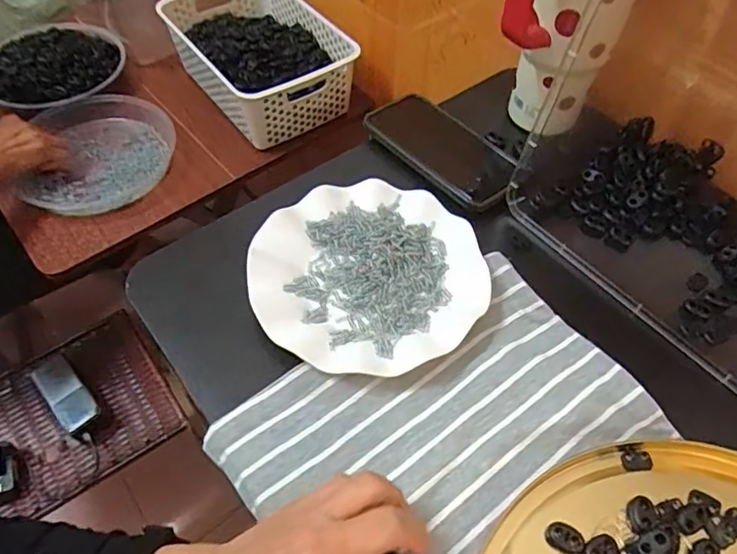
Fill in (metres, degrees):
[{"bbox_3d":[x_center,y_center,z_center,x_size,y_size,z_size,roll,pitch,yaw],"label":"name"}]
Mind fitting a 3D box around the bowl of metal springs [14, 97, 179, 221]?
[{"bbox_3d":[-0.394,-0.184,0.805,0.194,0.048,0.213,0,55,-1],"label":"bowl of metal springs"}]

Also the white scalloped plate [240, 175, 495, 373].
[{"bbox_3d":[-0.001,-0.003,0.434,0.178,0.024,0.175,0,55,-1],"label":"white scalloped plate"}]

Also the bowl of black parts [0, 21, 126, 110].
[{"bbox_3d":[-0.529,-0.363,0.893,0.224,0.075,0.241,0,55,-1],"label":"bowl of black parts"}]

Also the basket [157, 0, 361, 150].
[{"bbox_3d":[-0.176,-0.363,0.876,0.207,0.097,0.318,-32,61,-20],"label":"basket"}]

